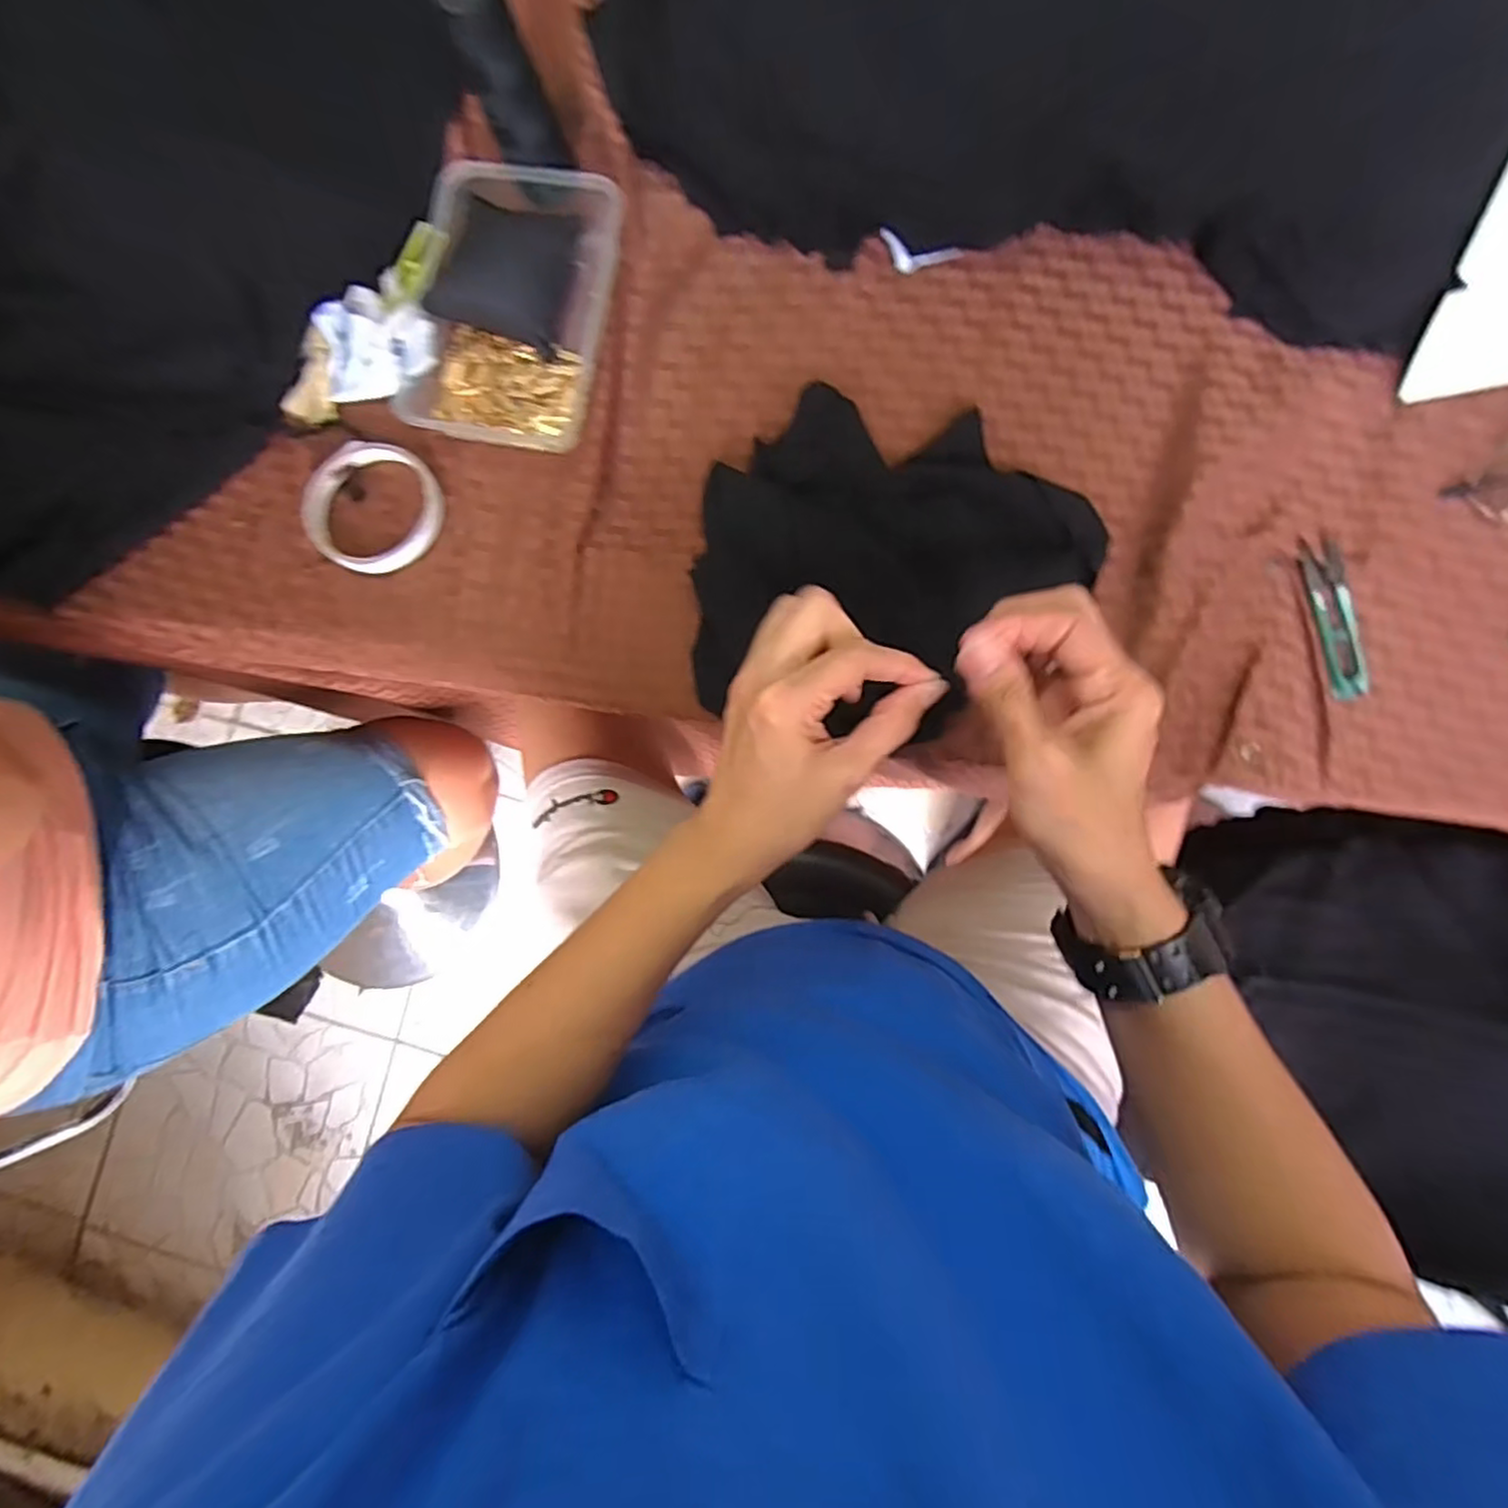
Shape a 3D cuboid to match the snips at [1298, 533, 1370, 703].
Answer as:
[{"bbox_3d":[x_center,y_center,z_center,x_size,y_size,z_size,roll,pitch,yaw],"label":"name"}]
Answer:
[{"bbox_3d":[0.363,-0.085,0.428,0.026,0.005,0.103,-10,86,2],"label":"snips"}]

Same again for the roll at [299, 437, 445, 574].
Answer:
[{"bbox_3d":[-0.254,-0.163,0.455,0.096,0.013,0.084,25,88,4],"label":"roll"}]

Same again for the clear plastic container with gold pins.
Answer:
[{"bbox_3d":[-0.159,-0.289,0.446,0.124,0.035,0.177,13,87,3],"label":"clear plastic container with gold pins"}]

